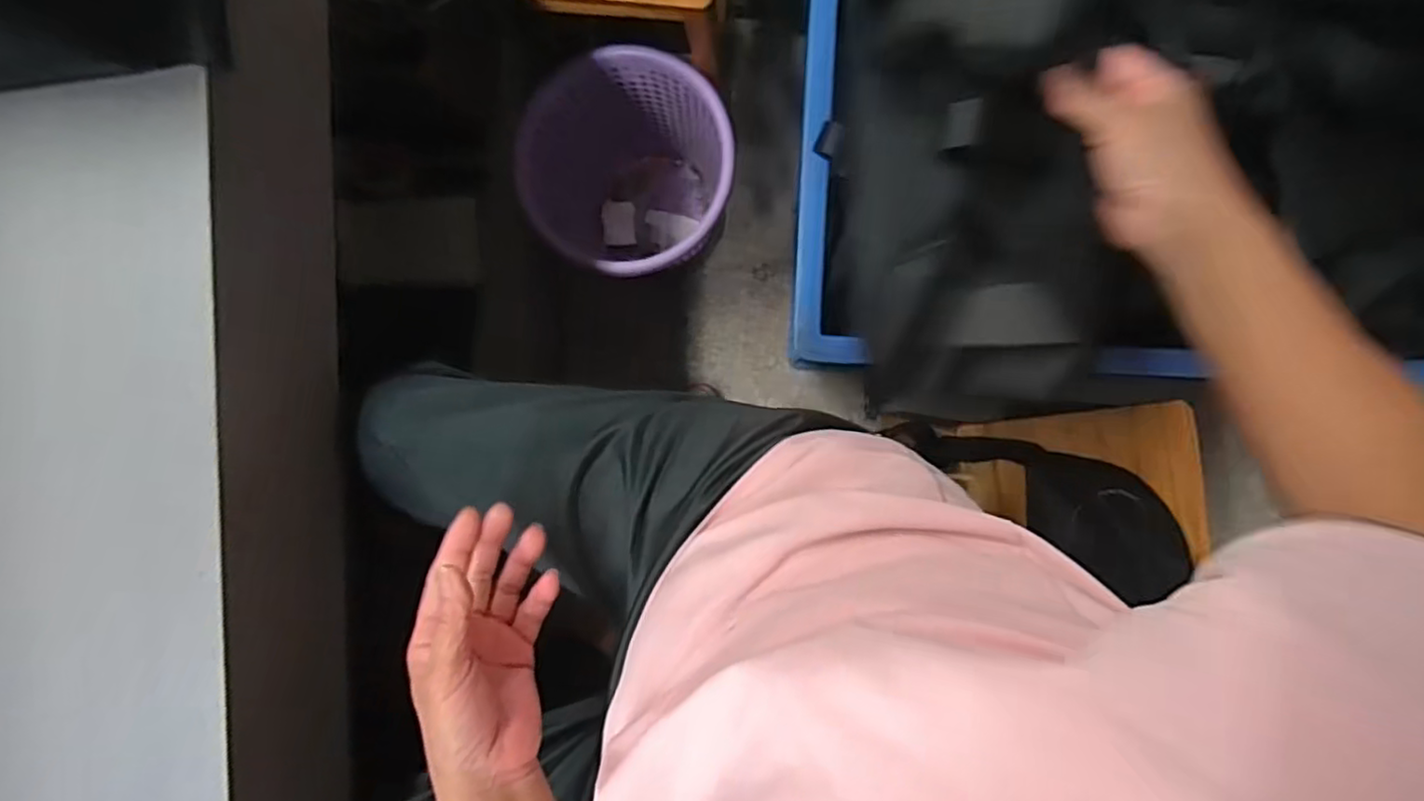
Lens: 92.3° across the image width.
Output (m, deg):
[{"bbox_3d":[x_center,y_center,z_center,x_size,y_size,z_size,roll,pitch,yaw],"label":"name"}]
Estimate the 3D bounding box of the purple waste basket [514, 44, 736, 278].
[{"bbox_3d":[-0.097,-0.305,0.985,0.262,0.298,0.251,0,91,5],"label":"purple waste basket"}]

